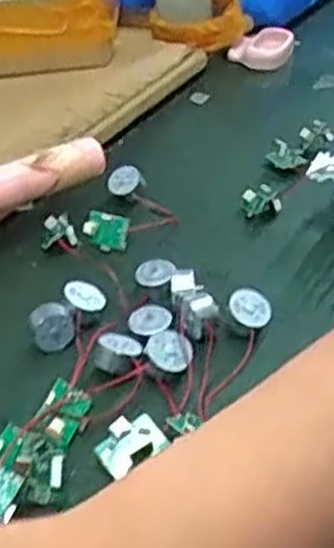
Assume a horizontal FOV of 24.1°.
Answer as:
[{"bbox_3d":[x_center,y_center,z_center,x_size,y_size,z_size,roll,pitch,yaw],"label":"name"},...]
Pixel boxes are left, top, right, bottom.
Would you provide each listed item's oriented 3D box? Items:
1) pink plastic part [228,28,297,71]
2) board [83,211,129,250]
[{"bbox_3d":[0.091,-0.217,0.753,0.059,0.026,0.050,6,37,11],"label":"pink plastic part"},{"bbox_3d":[-0.040,-0.028,0.514,0.032,0.024,0.004,13,15,23],"label":"board"}]

